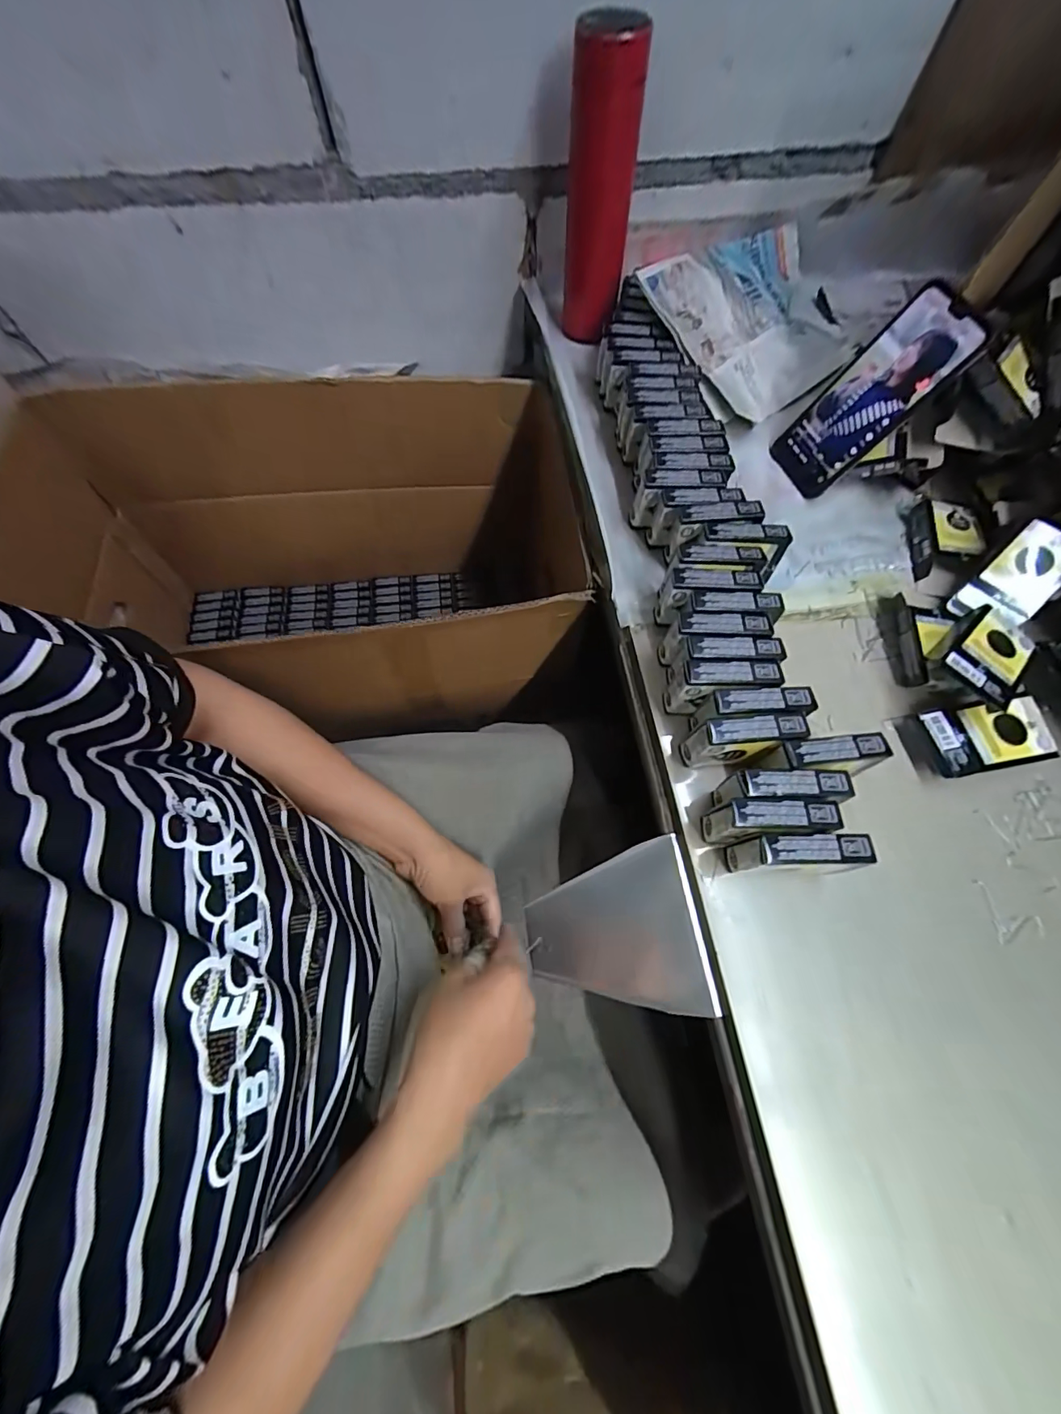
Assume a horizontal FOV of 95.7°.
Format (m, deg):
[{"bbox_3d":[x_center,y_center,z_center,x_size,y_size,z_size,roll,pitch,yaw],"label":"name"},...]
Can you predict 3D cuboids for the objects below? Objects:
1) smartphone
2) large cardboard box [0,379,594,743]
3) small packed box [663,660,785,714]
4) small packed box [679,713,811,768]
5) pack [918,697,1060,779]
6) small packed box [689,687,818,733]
[{"bbox_3d":[0.314,-0.287,0.452,0.014,0.164,0.080,-9,67,-37],"label":"smartphone"},{"bbox_3d":[-0.274,-0.148,0.645,0.625,0.345,0.363,-9,68,-5],"label":"large cardboard box"},{"bbox_3d":[0.145,-0.012,0.374,0.072,0.058,0.023,1,66,-1],"label":"small packed box"},{"bbox_3d":[0.155,0.027,0.357,0.076,0.057,0.021,-3,66,-3],"label":"small packed box"},{"bbox_3d":[0.361,0.025,0.380,0.093,0.024,0.052,-8,66,-5],"label":"pack"},{"bbox_3d":[0.164,0.007,0.364,0.075,0.057,0.022,-4,66,-3],"label":"small packed box"}]

